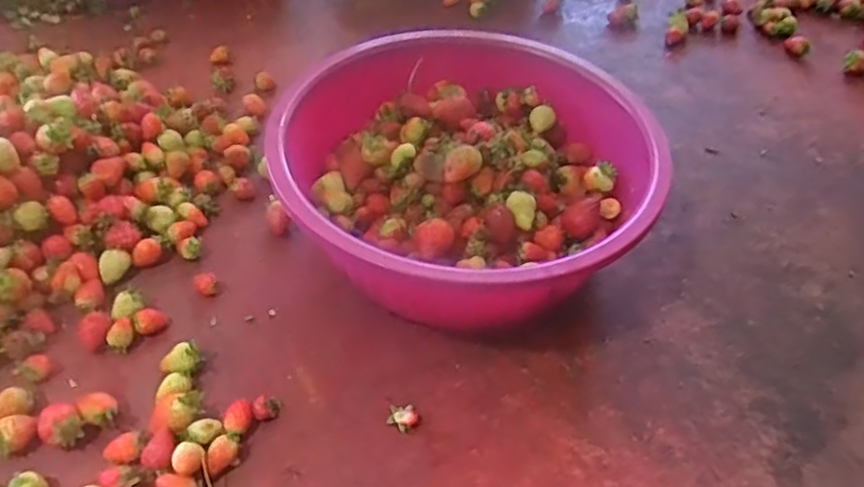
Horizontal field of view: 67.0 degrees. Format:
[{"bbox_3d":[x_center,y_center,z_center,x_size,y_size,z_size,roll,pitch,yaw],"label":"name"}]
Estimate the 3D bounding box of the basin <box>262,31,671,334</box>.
[{"bbox_3d":[0.032,-0.060,0.609,0.333,0.122,0.311,2,48,-2],"label":"basin"}]

